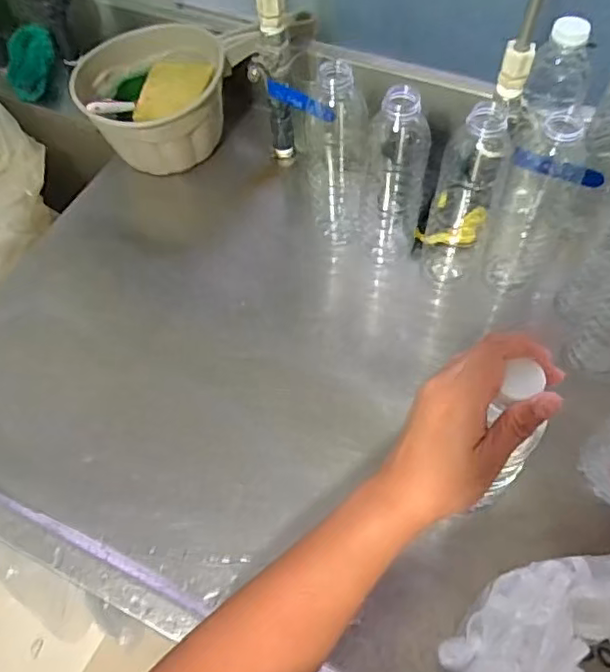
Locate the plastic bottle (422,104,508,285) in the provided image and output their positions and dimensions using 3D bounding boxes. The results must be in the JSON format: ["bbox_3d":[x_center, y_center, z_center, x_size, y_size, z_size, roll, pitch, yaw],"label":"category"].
[{"bbox_3d":[0.153,-0.127,0.572,0.061,0.206,0.058,17,60,13],"label":"plastic bottle"}]

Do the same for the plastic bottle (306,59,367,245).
[{"bbox_3d":[0.033,-0.195,0.612,0.056,0.208,0.075,5,58,6],"label":"plastic bottle"}]

